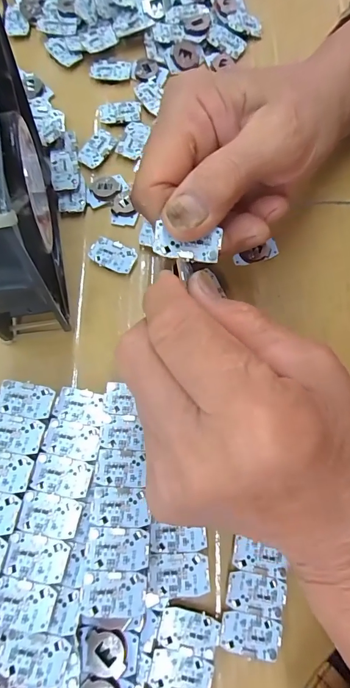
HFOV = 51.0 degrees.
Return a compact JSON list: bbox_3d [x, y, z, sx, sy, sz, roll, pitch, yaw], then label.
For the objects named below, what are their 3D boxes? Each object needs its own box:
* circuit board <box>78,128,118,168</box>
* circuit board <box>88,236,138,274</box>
[{"bbox_3d":[-0.054,-0.137,0.254,0.018,0.004,0.030,35,77,8],"label":"circuit board"},{"bbox_3d":[-0.040,-0.057,0.237,0.029,0.006,0.018,25,76,5],"label":"circuit board"}]

